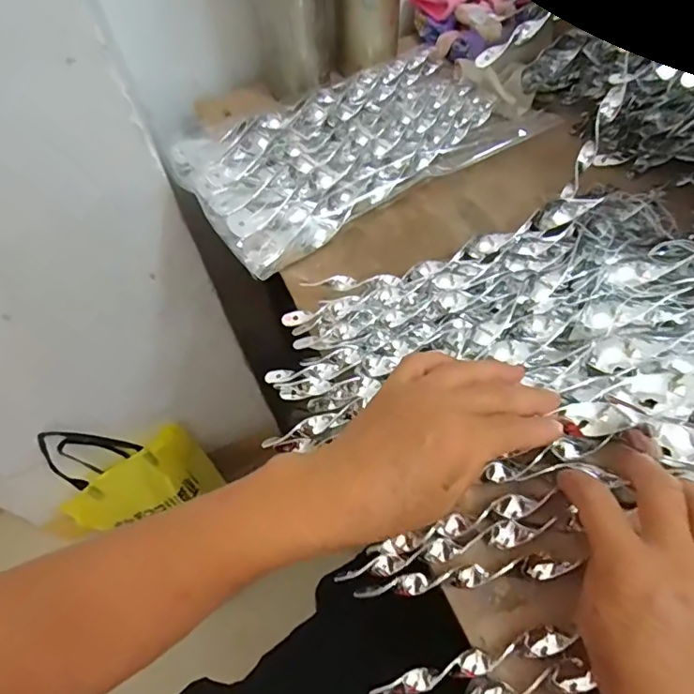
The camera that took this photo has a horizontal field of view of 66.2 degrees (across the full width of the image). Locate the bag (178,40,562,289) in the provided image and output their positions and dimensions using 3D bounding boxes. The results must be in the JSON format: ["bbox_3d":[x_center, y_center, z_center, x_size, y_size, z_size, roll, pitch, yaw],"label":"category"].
[{"bbox_3d":[0.013,-0.202,0.498,0.333,0.037,0.195,-31,63,-14],"label":"bag"}]

